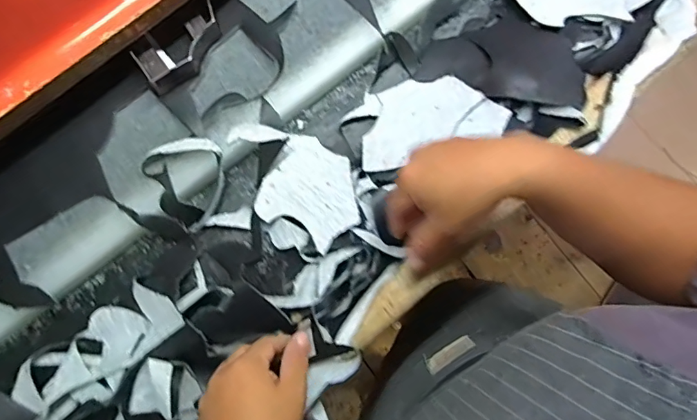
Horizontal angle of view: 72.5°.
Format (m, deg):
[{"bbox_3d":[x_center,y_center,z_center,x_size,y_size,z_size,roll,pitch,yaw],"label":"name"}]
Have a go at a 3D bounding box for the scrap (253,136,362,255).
[{"bbox_3d":[-0.036,-0.019,0.494,0.113,0.007,0.100,30,72,23],"label":"scrap"}]

